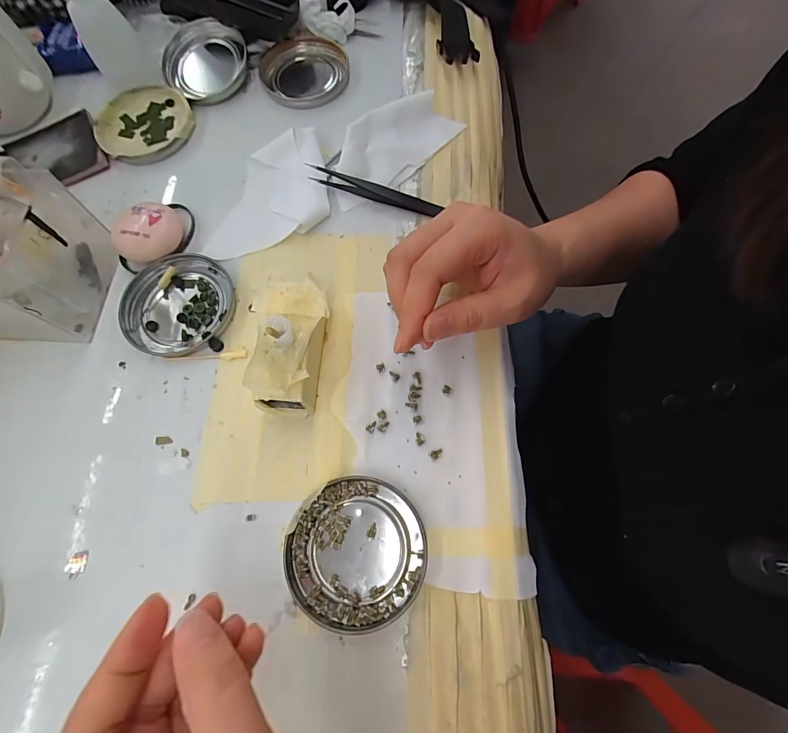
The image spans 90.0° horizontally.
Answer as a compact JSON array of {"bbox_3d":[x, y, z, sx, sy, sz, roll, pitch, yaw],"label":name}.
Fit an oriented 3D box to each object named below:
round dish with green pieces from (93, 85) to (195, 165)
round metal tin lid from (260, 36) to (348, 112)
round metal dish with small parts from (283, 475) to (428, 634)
[{"bbox_3d":[-0.214,-0.208,0.339,0.082,0.009,0.078,-1,71,2],"label":"round dish with green pieces"},{"bbox_3d":[-0.080,-0.266,0.360,0.077,0.018,0.076,-1,71,2],"label":"round metal tin lid"},{"bbox_3d":[-0.021,0.106,0.227,0.075,0.007,0.078,-1,71,2],"label":"round metal dish with small parts"}]

